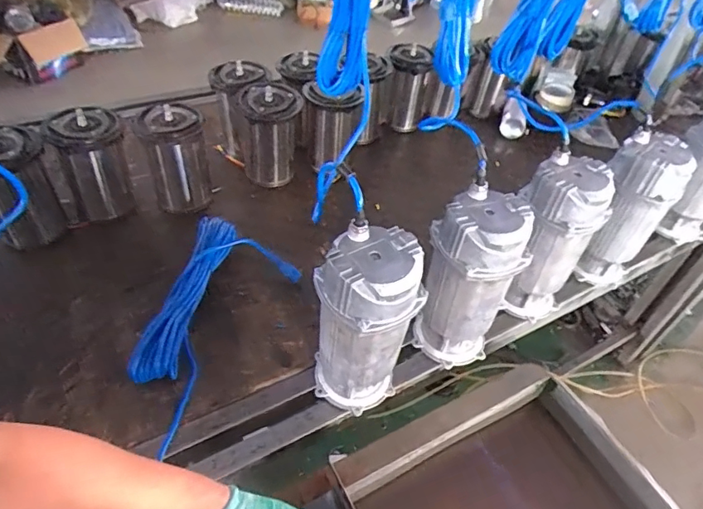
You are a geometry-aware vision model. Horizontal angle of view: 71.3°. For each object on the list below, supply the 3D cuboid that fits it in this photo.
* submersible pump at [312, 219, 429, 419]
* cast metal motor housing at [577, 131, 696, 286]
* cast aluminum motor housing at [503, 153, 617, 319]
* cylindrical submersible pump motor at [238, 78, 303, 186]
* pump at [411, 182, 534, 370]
[{"bbox_3d":[0.015,0.104,0.713,0.121,0.294,0.124,4,45,-4],"label":"submersible pump"},{"bbox_3d":[0.534,-0.078,0.964,0.125,0.297,0.119,33,50,23],"label":"cast metal motor housing"},{"bbox_3d":[0.349,-0.022,0.881,0.132,0.291,0.120,25,47,17],"label":"cast aluminum motor housing"},{"bbox_3d":[-0.187,-0.279,1.146,0.138,0.208,0.133,3,45,-5],"label":"cylindrical submersible pump motor"},{"bbox_3d":[0.184,0.047,0.792,0.121,0.295,0.121,4,45,-4],"label":"pump"}]

